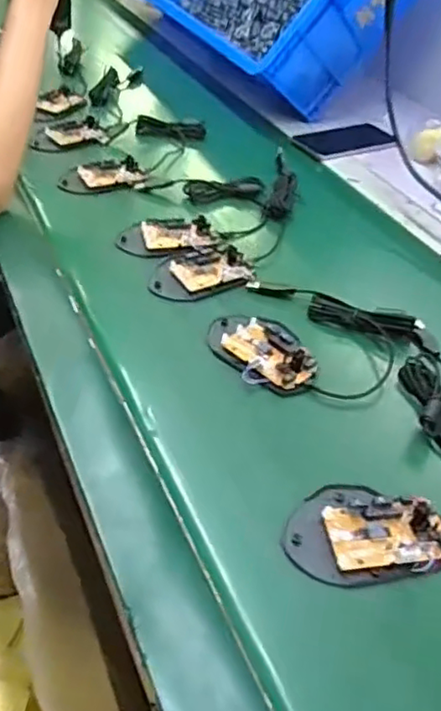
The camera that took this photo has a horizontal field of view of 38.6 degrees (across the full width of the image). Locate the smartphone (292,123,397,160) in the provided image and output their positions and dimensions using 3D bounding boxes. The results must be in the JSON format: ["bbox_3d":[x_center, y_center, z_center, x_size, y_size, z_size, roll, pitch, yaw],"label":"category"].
[{"bbox_3d":[0.183,-0.321,0.934,0.152,0.008,0.079,-18,48,-24],"label":"smartphone"}]

